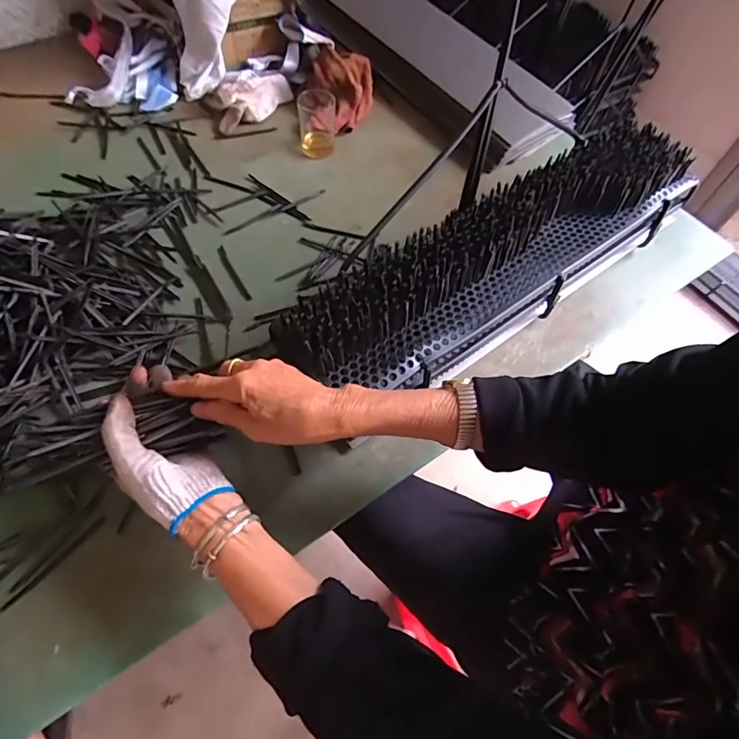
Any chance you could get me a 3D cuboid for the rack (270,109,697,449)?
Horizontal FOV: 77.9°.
[{"bbox_3d":[0.156,-0.133,0.540,0.548,0.111,0.149,-33,69,-20],"label":"rack"}]

